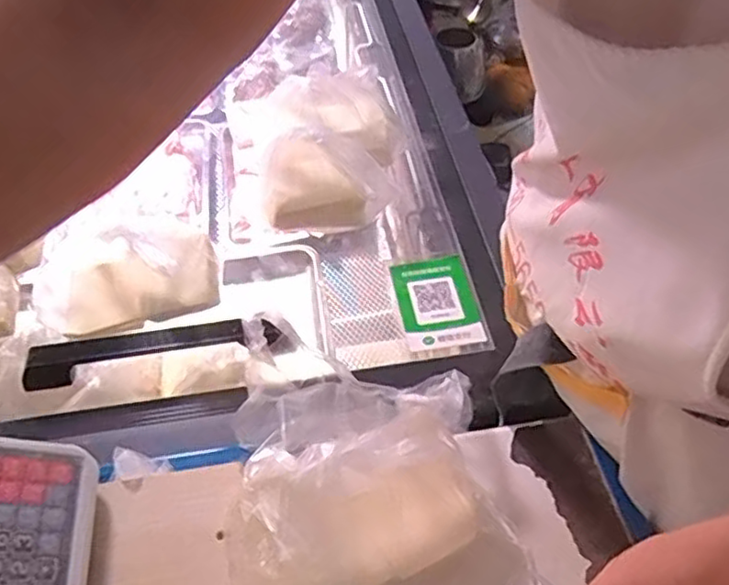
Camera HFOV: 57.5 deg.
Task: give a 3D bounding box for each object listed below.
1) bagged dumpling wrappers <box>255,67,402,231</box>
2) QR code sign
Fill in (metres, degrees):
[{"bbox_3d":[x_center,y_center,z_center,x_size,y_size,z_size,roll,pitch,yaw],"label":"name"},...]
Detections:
[{"bbox_3d":[-0.036,-0.175,0.800,0.148,0.099,0.213,2,50,4],"label":"bagged dumpling wrappers"},{"bbox_3d":[0.076,0.008,0.708,0.078,0.007,0.117,-8,50,-5],"label":"QR code sign"}]

